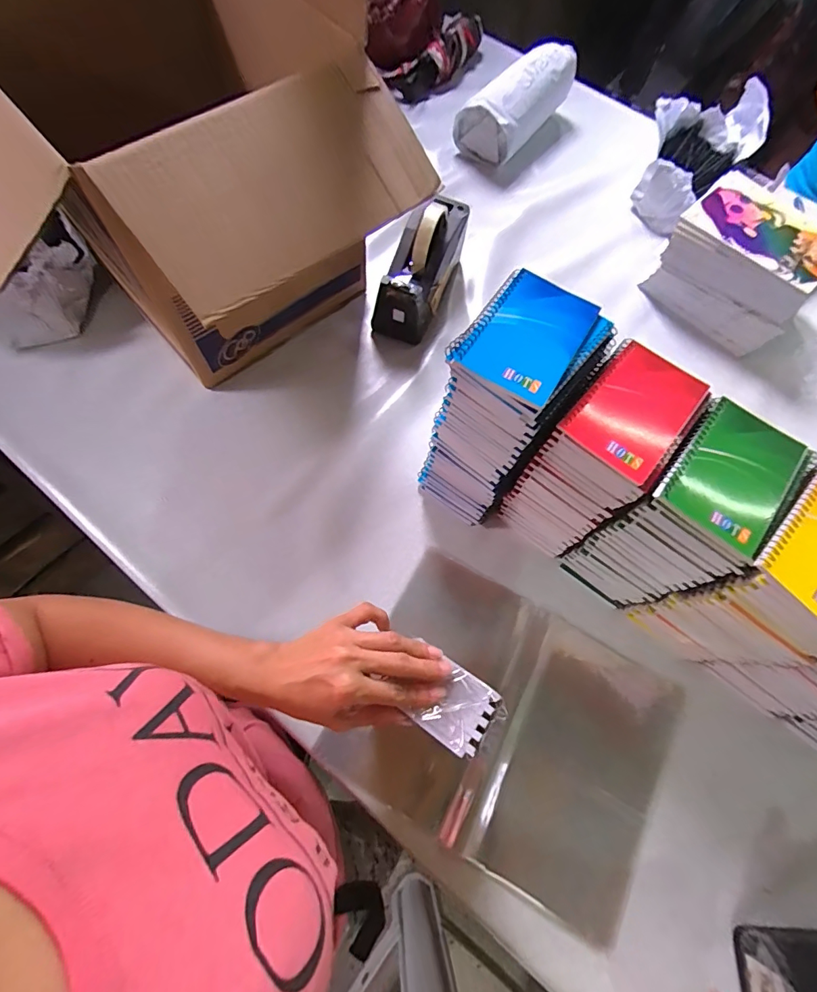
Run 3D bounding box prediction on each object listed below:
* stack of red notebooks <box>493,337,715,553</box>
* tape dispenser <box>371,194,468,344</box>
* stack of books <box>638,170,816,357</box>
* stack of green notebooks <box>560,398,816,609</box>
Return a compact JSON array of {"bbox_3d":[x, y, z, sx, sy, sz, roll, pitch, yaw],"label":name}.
[{"bbox_3d":[0.191,-0.034,0.474,0.088,0.204,0.136,39,71,11],"label":"stack of red notebooks"},{"bbox_3d":[0.022,-0.341,0.650,0.084,0.128,0.198,19,69,5],"label":"tape dispenser"},{"bbox_3d":[0.511,-0.355,0.688,0.200,0.115,0.167,42,72,13],"label":"stack of books"},{"bbox_3d":[0.267,0.021,0.461,0.094,0.206,0.137,37,71,11],"label":"stack of green notebooks"}]

